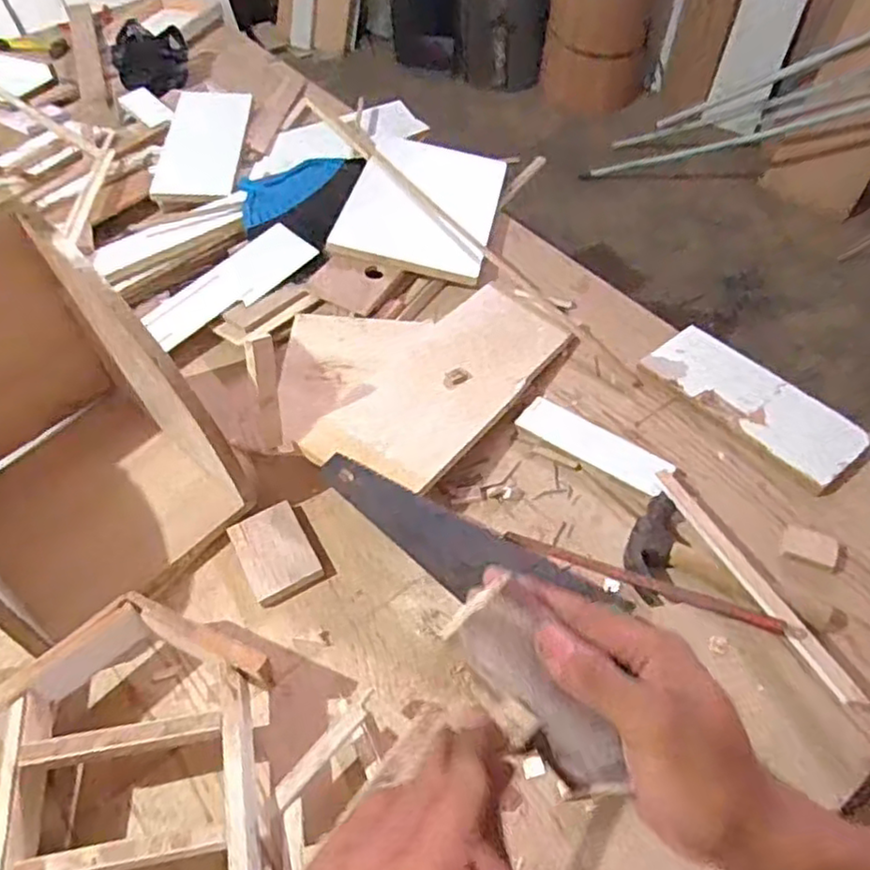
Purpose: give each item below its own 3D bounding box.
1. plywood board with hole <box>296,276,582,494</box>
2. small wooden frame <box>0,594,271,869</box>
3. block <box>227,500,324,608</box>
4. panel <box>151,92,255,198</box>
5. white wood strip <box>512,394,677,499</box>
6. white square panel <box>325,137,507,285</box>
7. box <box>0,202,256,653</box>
[{"bbox_3d":[0.018,-0.073,0.930,0.170,0.021,0.407,32,58,23],"label":"plywood board with hole"},{"bbox_3d":[-0.273,0.328,0.636,0.252,0.099,0.343,-12,53,-5],"label":"small wooden frame"},{"bbox_3d":[-0.192,0.141,0.823,0.081,0.011,0.119,-27,56,-15],"label":"block"},{"bbox_3d":[-0.458,-0.577,1.348,0.159,0.015,0.297,-3,61,1],"label":"panel"},{"bbox_3d":[0.207,0.011,0.885,0.203,0.010,0.056,29,66,28],"label":"white wood strip"},{"bbox_3d":[-0.022,-0.400,1.191,0.254,0.021,0.359,11,53,4],"label":"white square panel"},{"bbox_3d":[-0.463,-0.018,0.778,0.380,0.315,0.289,36,63,26],"label":"box"}]

